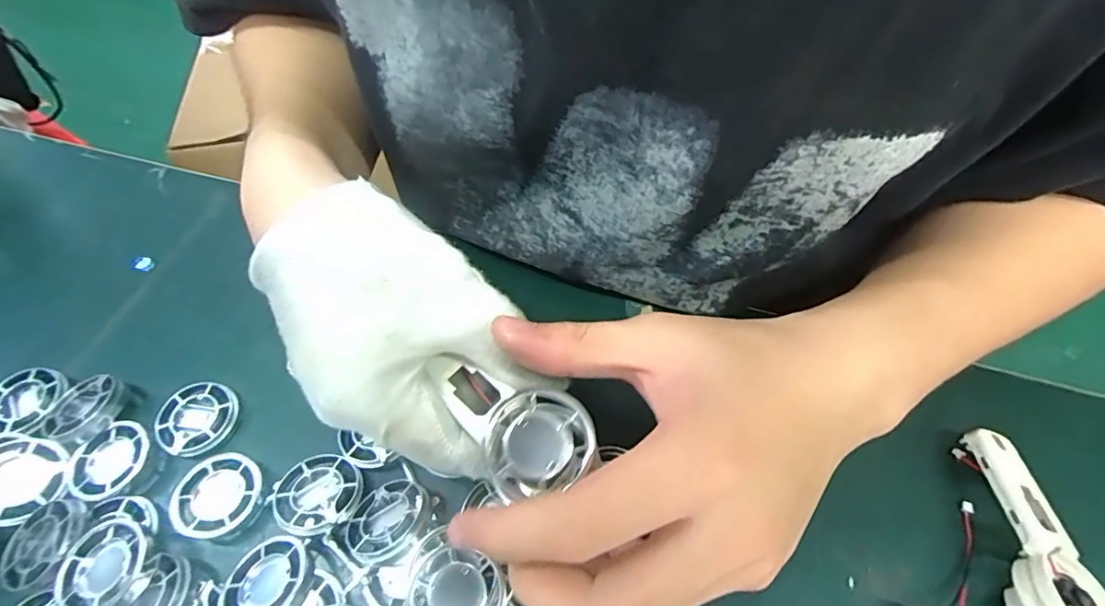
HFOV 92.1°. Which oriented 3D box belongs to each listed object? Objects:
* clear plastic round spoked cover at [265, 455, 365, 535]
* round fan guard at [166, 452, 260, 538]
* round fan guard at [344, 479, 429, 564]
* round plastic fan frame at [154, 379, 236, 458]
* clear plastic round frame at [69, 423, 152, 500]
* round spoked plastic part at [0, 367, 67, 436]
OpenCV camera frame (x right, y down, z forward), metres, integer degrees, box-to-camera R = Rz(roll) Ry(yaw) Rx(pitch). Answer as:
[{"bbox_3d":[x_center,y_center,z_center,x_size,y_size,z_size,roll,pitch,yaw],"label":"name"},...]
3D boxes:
[{"bbox_3d":[-0.112,0.089,0.252,0.041,0.007,0.038,-1,59,2],"label":"clear plastic round spoked cover"},{"bbox_3d":[-0.161,0.091,0.255,0.038,0.005,0.039,-1,59,2],"label":"round fan guard"},{"bbox_3d":[-0.074,0.098,0.241,0.038,0.004,0.038,-15,36,11],"label":"round fan guard"},{"bbox_3d":[-0.187,0.061,0.281,0.038,0.011,0.038,-1,59,2],"label":"round plastic fan frame"},{"bbox_3d":[-0.222,0.079,0.268,0.036,0.009,0.038,-1,59,2],"label":"clear plastic round frame"},{"bbox_3d":[-0.287,0.053,0.289,0.044,0.006,0.037,11,60,9],"label":"round spoked plastic part"}]

